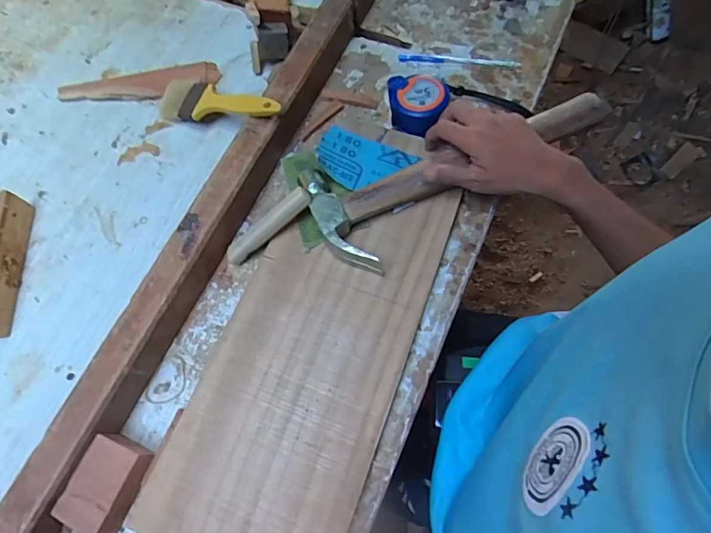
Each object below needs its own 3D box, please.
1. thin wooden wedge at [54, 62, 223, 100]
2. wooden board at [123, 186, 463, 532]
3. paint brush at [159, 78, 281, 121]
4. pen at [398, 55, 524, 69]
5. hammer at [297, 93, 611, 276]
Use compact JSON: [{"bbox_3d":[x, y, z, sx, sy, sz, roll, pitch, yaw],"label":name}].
[{"bbox_3d":[-0.262,-0.217,0.550,0.192,0.012,0.042,-10,68,-1],"label":"thin wooden wedge"},{"bbox_3d":[-0.045,0.079,0.410,0.169,0.023,0.354,18,70,10],"label":"wooden board"},{"bbox_3d":[-0.149,-0.179,0.489,0.177,0.022,0.046,16,69,30],"label":"paint brush"},{"bbox_3d":[0.122,-0.243,0.537,0.139,0.004,0.012,6,69,5],"label":"pen"},{"bbox_3d":[0.109,-0.098,0.447,0.314,0.031,0.112,-24,69,-8],"label":"hammer"}]

